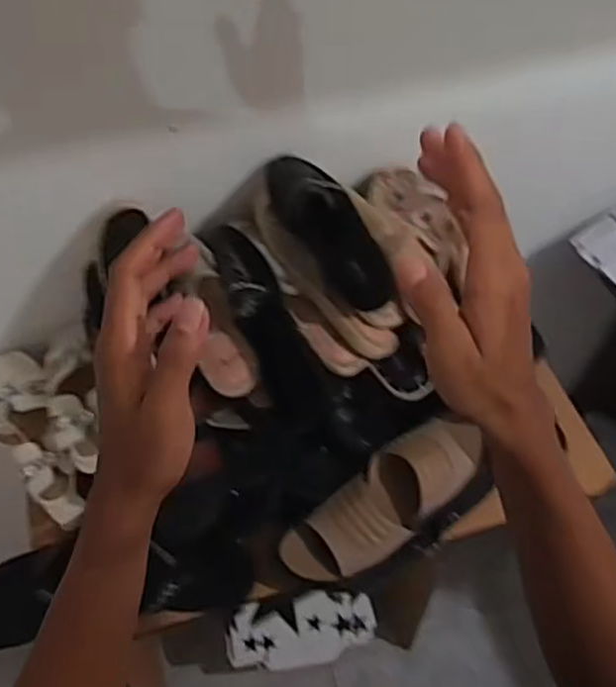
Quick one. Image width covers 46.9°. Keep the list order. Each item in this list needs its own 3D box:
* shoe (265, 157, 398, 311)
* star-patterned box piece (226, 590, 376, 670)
[{"bbox_3d":[0.027,-0.138,0.856,0.083,0.080,0.223,-35,86,-20],"label":"shoe"},{"bbox_3d":[-0.014,0.539,1.400,0.281,0.050,0.170,-8,83,-4],"label":"star-patterned box piece"}]

